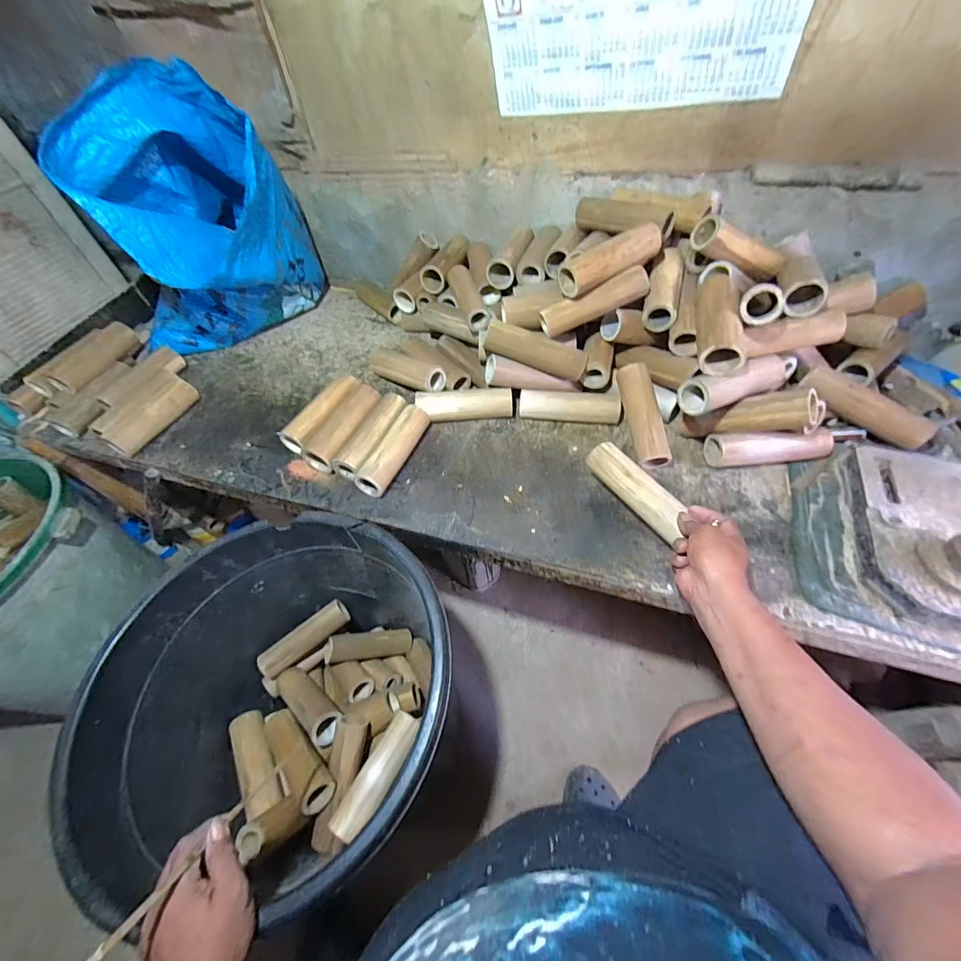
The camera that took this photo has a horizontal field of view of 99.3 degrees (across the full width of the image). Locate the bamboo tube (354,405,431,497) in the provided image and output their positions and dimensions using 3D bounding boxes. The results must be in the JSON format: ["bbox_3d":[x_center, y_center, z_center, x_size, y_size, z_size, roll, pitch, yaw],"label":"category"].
[{"bbox_3d":[-0.148,-0.053,0.710,0.050,0.054,0.173,15,54,17],"label":"bamboo tube"}]

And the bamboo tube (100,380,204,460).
[{"bbox_3d":[-0.653,-0.126,0.821,0.066,0.062,0.183,15,54,17],"label":"bamboo tube"}]

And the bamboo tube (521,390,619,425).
[{"bbox_3d":[0.164,-0.135,0.755,0.180,0.046,0.041,3,52,9],"label":"bamboo tube"}]

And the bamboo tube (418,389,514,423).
[{"bbox_3d":[-0.029,-0.141,0.776,0.176,0.049,0.043,-5,51,2],"label":"bamboo tube"}]

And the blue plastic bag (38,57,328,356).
[{"bbox_3d":[-0.529,-0.476,0.820,0.414,0.456,0.271,-32,55,-19],"label":"blue plastic bag"}]

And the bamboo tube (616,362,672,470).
[{"bbox_3d":[0.273,-0.112,0.688,0.045,0.045,0.183,-8,72,0],"label":"bamboo tube"}]

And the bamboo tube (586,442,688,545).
[{"bbox_3d":[0.226,0.011,0.585,0.044,0.035,0.171,-26,54,-14],"label":"bamboo tube"}]

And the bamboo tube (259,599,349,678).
[{"bbox_3d":[-0.350,0.312,0.809,0.182,0.048,0.053,-33,55,-20],"label":"bamboo tube"}]

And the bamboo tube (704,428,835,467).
[{"bbox_3d":[0.468,-0.051,0.662,0.186,0.052,0.053,-5,51,2],"label":"bamboo tube"}]

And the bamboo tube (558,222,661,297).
[{"bbox_3d":[0.208,-0.358,0.658,0.176,0.050,0.062,-26,53,-14],"label":"bamboo tube"}]

